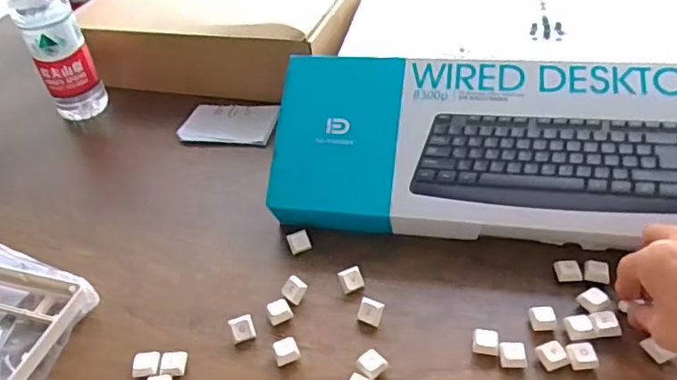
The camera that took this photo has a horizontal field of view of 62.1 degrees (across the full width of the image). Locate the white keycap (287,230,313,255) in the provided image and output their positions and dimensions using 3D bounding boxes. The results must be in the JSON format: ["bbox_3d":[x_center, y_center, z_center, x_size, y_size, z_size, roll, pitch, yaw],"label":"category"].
[{"bbox_3d":[-0.035,0.046,0.500,0.019,0.012,0.015,-19,42,-14],"label":"white keycap"}]

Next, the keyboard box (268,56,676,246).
[{"bbox_3d":[0.206,-0.030,0.476,0.530,0.046,0.165,3,74,12],"label":"keyboard box"}]

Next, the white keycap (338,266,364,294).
[{"bbox_3d":[0.012,0.074,0.462,0.020,0.015,0.016,-21,42,-16],"label":"white keycap"}]

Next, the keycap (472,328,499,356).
[{"bbox_3d":[0.107,0.110,0.407,0.018,0.010,0.018,7,42,16],"label":"keycap"}]

